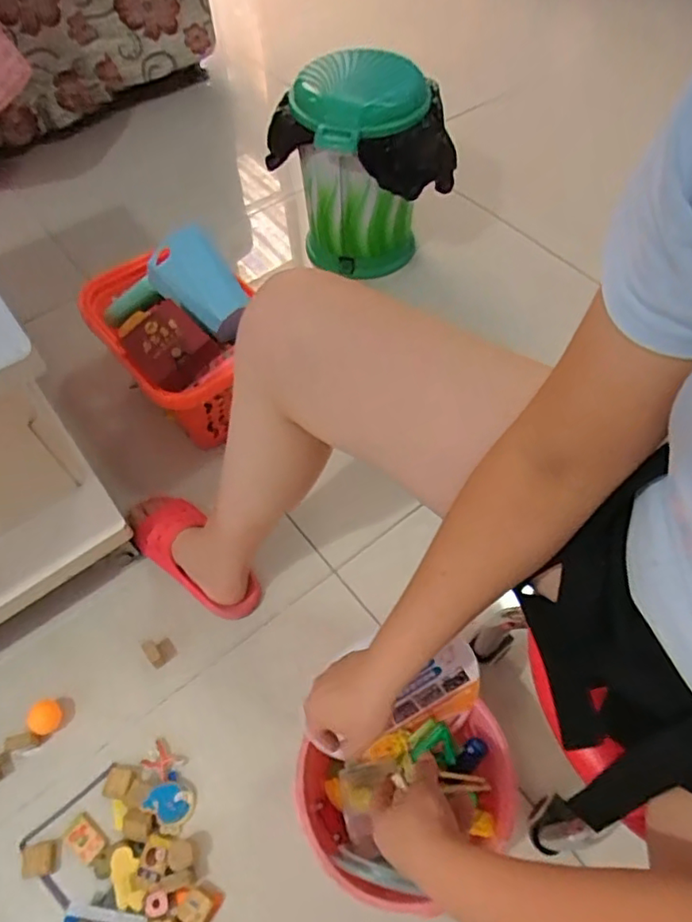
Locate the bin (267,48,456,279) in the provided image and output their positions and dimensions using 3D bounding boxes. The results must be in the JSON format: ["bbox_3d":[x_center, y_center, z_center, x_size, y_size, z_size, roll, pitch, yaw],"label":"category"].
[{"bbox_3d":[0.034,-0.572,1.160,0.265,0.359,0.279,-29,59,-14],"label":"bin"}]

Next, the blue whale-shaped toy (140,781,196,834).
[{"bbox_3d":[-0.212,0.414,0.705,0.051,0.009,0.051,35,51,4],"label":"blue whale-shaped toy"}]

